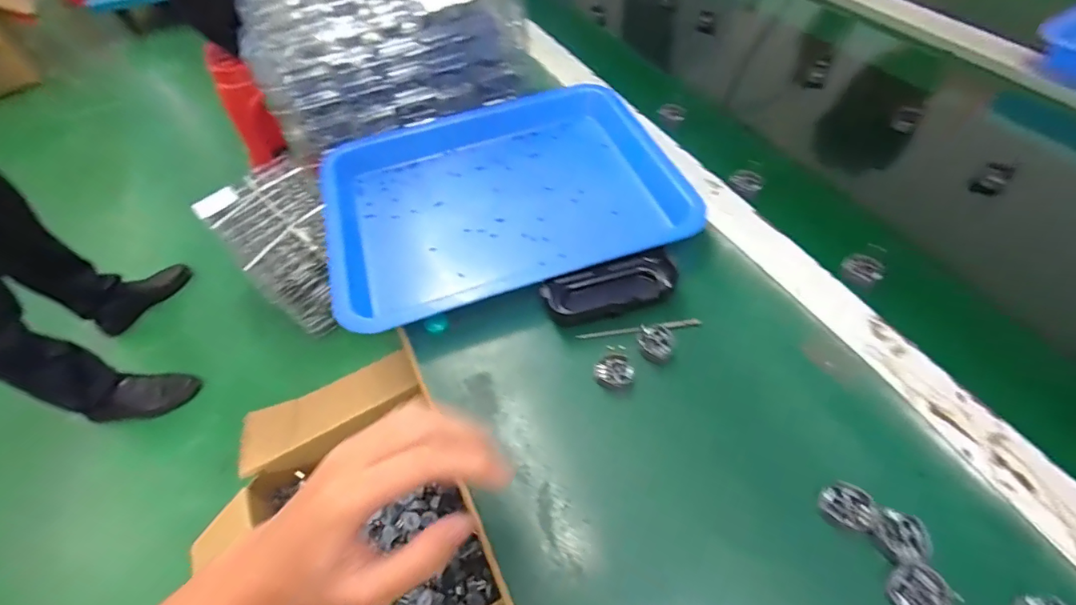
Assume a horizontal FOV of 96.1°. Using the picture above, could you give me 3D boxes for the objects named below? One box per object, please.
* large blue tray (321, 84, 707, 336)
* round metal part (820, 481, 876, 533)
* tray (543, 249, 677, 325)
[{"bbox_3d":[-0.038,-0.109,0.483,0.335,0.041,0.263,-18,54,-8],"label":"large blue tray"},{"bbox_3d":[0.191,0.125,0.297,0.029,0.008,0.024,37,65,27],"label":"round metal part"},{"bbox_3d":[0.059,-0.012,0.406,0.109,0.029,0.041,-10,54,-2],"label":"tray"}]

